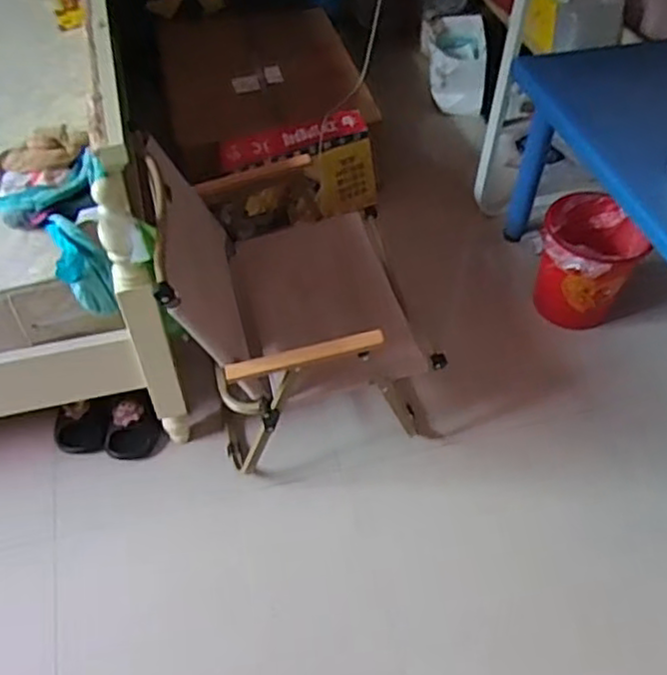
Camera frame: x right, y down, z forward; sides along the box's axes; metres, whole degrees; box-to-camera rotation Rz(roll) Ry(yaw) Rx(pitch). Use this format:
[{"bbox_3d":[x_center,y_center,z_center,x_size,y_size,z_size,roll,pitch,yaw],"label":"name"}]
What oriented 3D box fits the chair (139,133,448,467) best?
[{"bbox_3d":[-0.083,-0.091,1.420,0.486,0.604,0.506,-12,51,-11],"label":"chair"}]

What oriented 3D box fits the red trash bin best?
[{"bbox_3d":[0.633,-0.193,1.726,0.237,0.274,0.236,16,52,12],"label":"red trash bin"}]

